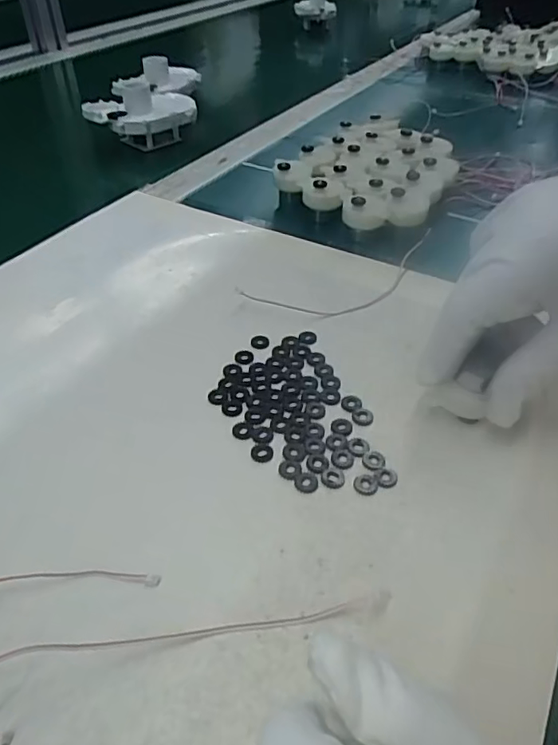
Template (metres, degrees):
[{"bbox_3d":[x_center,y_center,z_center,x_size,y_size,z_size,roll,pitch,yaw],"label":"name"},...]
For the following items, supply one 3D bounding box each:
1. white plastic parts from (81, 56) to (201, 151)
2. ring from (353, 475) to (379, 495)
[{"bbox_3d":[-0.139,-0.288,0.570,0.104,0.053,0.154,-2,42,-4],"label":"white plastic parts"},{"bbox_3d":[0.040,0.050,0.247,0.011,0.004,0.011,0,43,0],"label":"ring"}]

